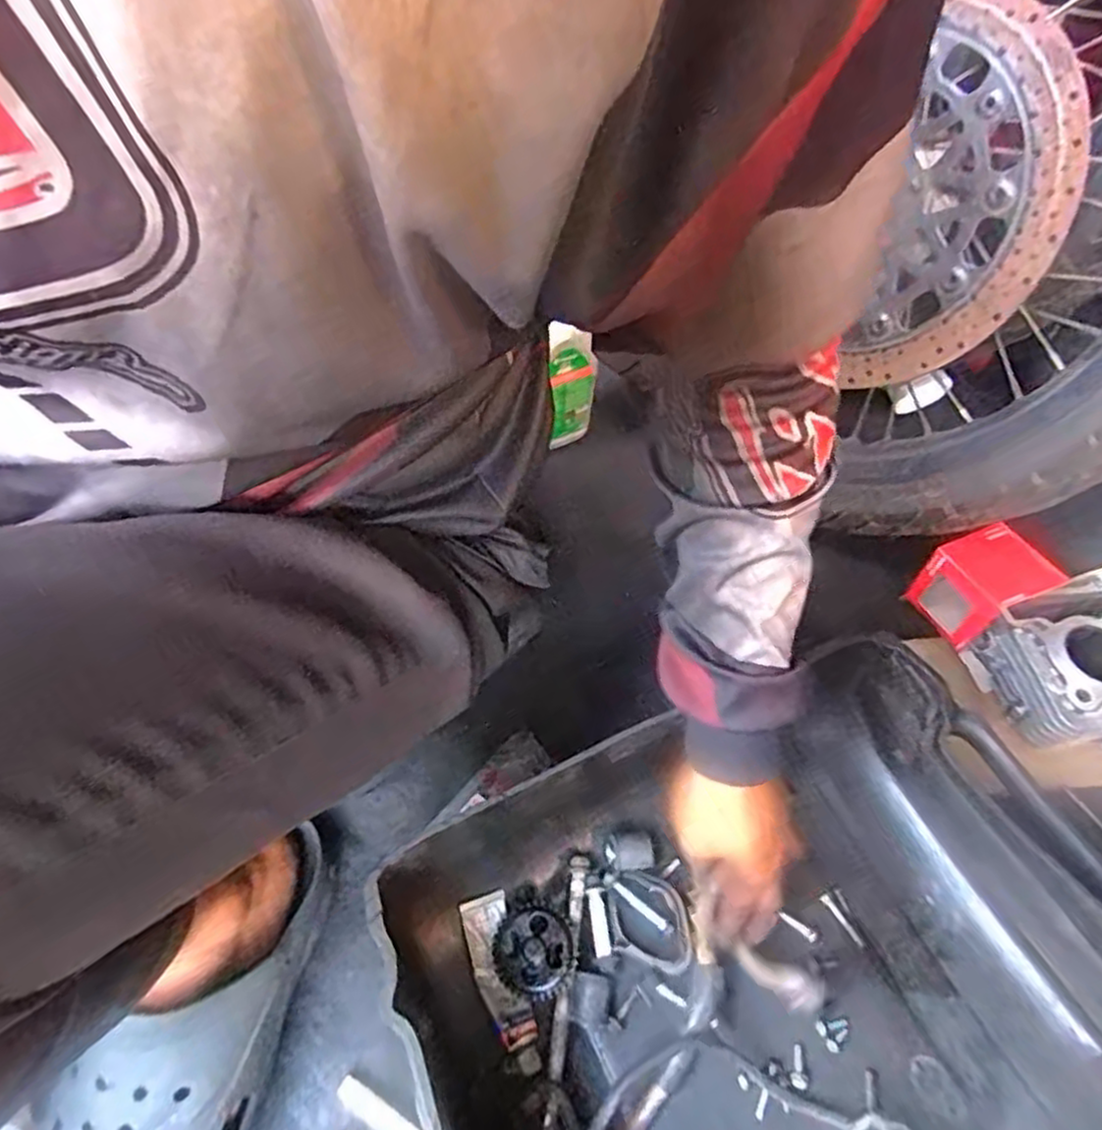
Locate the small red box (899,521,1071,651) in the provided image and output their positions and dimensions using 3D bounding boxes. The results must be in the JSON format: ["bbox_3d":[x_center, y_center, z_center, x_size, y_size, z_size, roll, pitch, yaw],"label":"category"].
[{"bbox_3d":[0.386,0.020,0.643,0.076,0.083,0.081,-20,58,-19],"label":"small red box"}]

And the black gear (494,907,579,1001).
[{"bbox_3d":[-0.011,0.272,0.501,0.057,0.004,0.056,3,54,-4],"label":"black gear"}]

